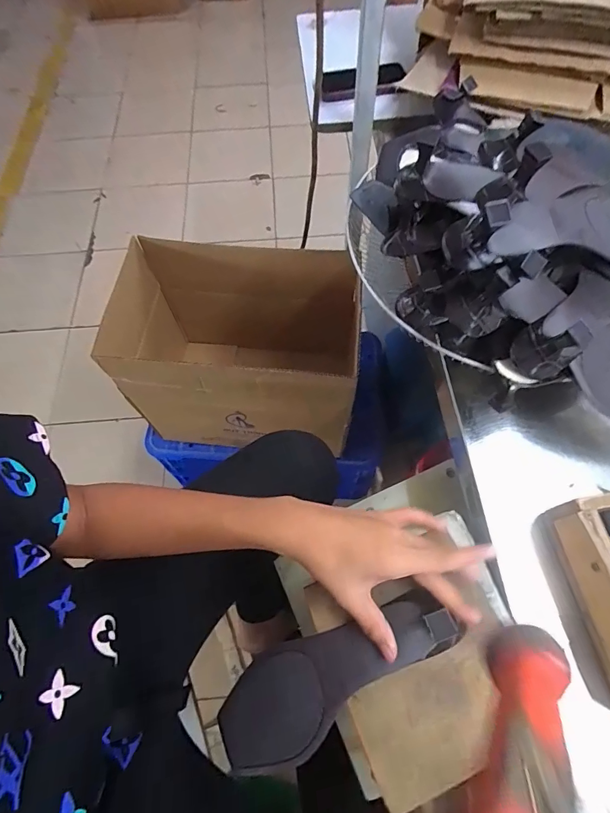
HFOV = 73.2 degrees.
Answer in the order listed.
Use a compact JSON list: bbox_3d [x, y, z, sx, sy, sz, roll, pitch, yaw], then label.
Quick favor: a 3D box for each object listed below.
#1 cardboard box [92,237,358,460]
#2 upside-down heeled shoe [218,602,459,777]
[{"bbox_3d":[-0.145,-0.111,0.909,0.479,0.361,0.308,6,64,5],"label":"cardboard box"},{"bbox_3d":[0.019,0.238,0.361,0.230,0.024,0.080,-33,66,5],"label":"upside-down heeled shoe"}]

